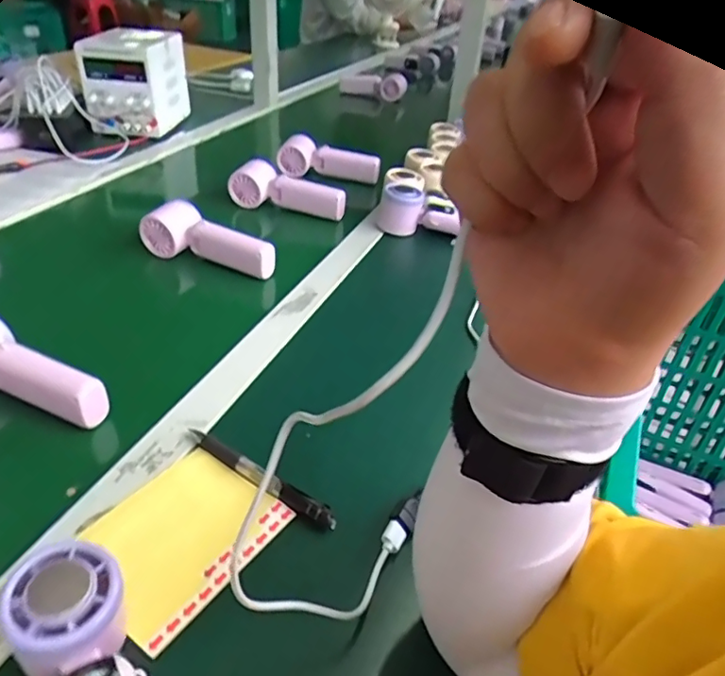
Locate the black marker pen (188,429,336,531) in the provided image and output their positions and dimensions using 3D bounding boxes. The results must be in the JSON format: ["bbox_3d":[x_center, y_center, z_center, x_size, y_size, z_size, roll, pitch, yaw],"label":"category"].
[{"bbox_3d":[-0.076,0.100,0.415,0.139,0.012,0.013,26,41,25],"label":"black marker pen"}]

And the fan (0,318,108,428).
[{"bbox_3d":[-0.286,0.030,0.456,0.162,0.047,0.060,22,39,22],"label":"fan"}]

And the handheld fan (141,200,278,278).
[{"bbox_3d":[-0.182,-0.114,0.673,0.174,0.051,0.058,22,39,22],"label":"handheld fan"}]

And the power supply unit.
[{"bbox_3d":[-0.429,-0.492,1.067,0.125,0.170,0.172,10,36,6],"label":"power supply unit"}]

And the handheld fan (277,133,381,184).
[{"bbox_3d":[-0.057,-0.300,0.957,0.171,0.062,0.041,7,36,2],"label":"handheld fan"}]

